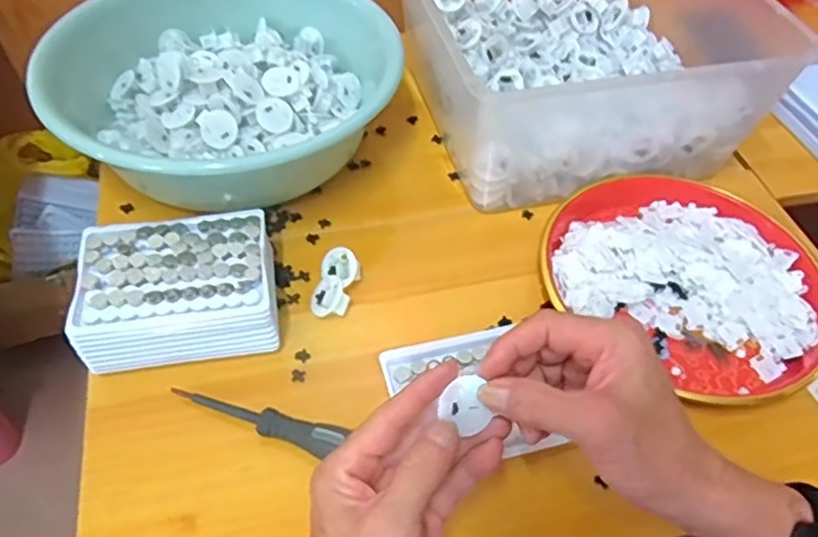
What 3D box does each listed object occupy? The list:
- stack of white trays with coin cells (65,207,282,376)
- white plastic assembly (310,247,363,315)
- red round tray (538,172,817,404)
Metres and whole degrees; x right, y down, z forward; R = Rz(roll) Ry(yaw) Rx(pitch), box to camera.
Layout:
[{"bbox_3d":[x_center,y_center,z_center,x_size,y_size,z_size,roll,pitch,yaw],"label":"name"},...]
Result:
[{"bbox_3d":[-0.164,0.019,0.473,0.131,0.062,0.107,-8,52,-7],"label":"stack of white trays with coin cells"},{"bbox_3d":[-0.057,0.012,0.508,0.031,0.021,0.055,7,52,5],"label":"white plastic assembly"},{"bbox_3d":[0.227,0.002,0.536,0.222,0.031,0.197,29,57,21],"label":"red round tray"}]

